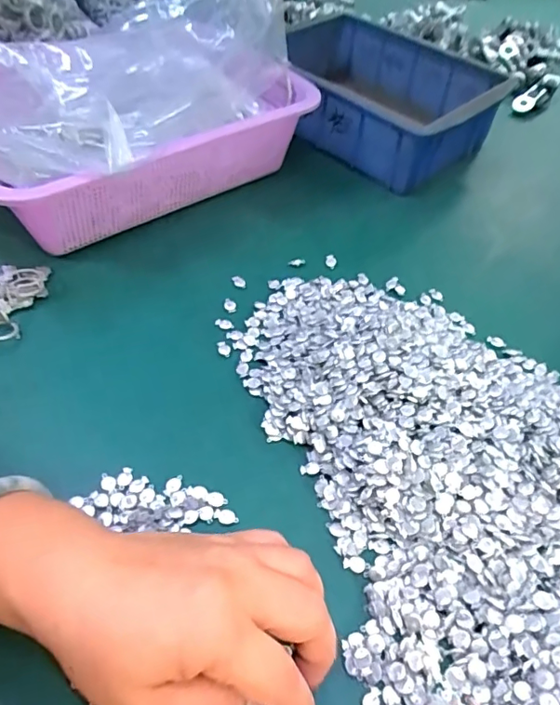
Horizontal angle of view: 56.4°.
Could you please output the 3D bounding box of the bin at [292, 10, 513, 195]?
[{"bbox_3d":[0.099,-0.274,0.566,0.244,0.071,0.179,34,57,23],"label":"bin"}]

